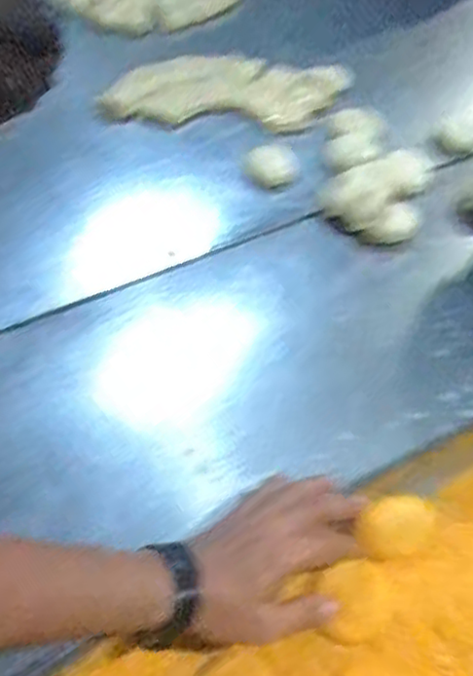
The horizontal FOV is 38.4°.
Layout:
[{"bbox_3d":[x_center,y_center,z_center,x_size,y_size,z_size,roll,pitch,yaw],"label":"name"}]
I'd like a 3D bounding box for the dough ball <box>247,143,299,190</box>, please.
[{"bbox_3d":[0.045,-0.217,0.856,0.063,0.018,0.065,1,53,-1],"label":"dough ball"}]

